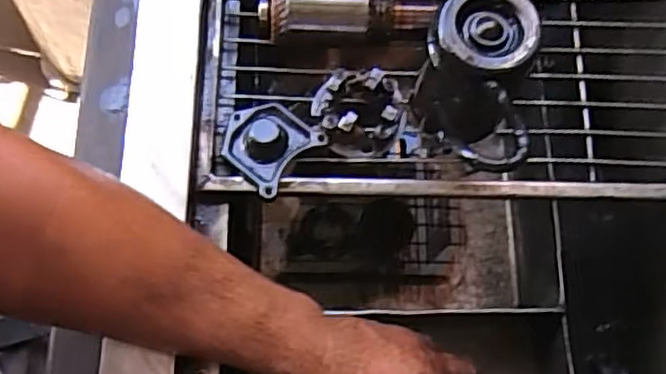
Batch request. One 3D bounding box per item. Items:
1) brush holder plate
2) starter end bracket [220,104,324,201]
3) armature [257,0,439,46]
[{"bbox_3d":[0.020,-0.059,0.526,0.070,0.026,0.062,17,71,2],"label":"brush holder plate"},{"bbox_3d":[-0.051,-0.035,0.522,0.064,0.023,0.064,39,73,9],"label":"starter end bracket"},{"bbox_3d":[0.010,-0.130,0.544,0.138,0.049,0.043,7,71,-1],"label":"armature"}]

